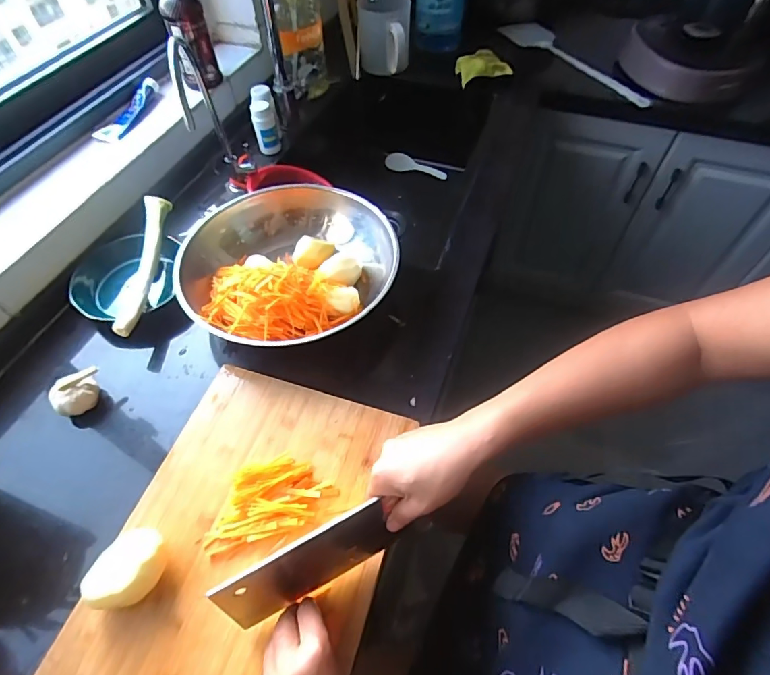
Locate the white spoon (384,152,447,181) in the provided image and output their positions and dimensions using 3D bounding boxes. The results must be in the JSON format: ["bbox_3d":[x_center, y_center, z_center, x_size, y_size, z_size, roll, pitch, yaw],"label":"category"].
[{"bbox_3d":[0.084,-0.446,1.181,0.163,0.022,0.048,24,59,17],"label":"white spoon"}]

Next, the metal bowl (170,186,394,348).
[{"bbox_3d":[-0.135,-0.094,0.672,0.296,0.091,0.305,39,64,24],"label":"metal bowl"}]

